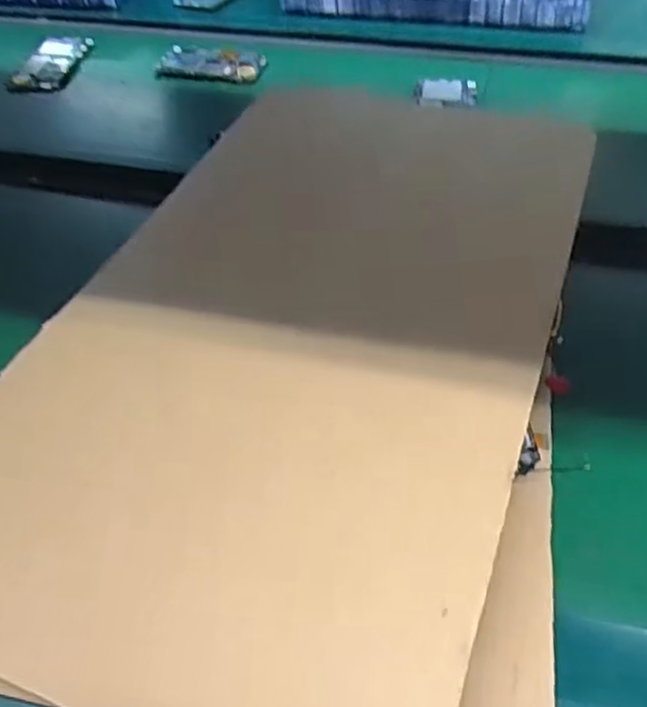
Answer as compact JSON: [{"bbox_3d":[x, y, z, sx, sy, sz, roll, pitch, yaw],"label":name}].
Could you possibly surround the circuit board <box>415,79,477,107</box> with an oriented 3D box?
[{"bbox_3d":[0.130,-0.276,0.713,0.064,0.007,0.063,4,50,7],"label":"circuit board"}]

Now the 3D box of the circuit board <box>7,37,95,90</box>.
[{"bbox_3d":[-0.308,-0.333,0.765,0.064,0.009,0.125,-1,49,3],"label":"circuit board"}]

